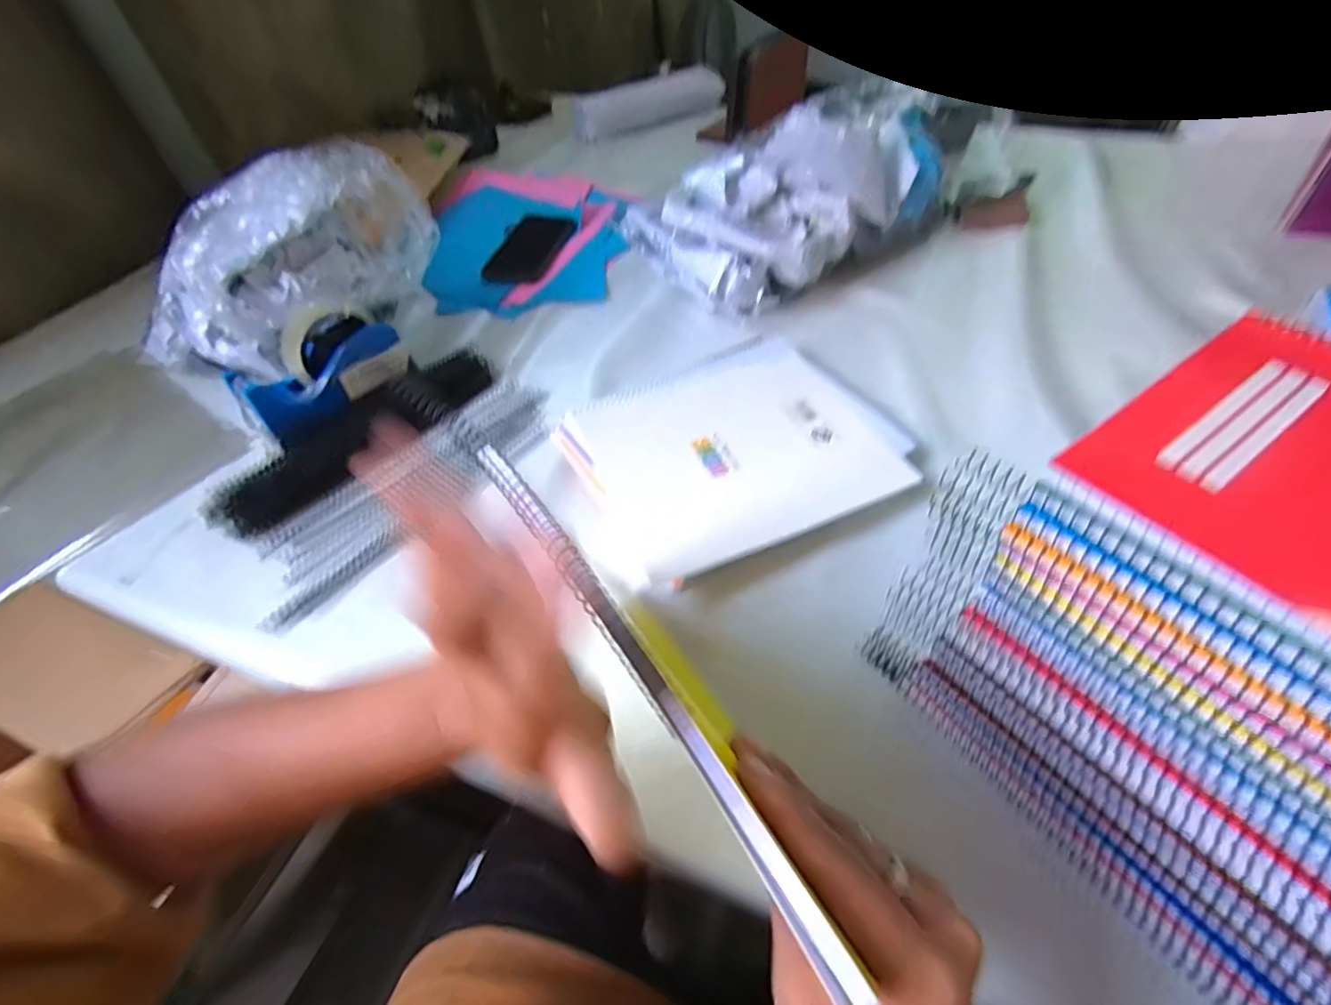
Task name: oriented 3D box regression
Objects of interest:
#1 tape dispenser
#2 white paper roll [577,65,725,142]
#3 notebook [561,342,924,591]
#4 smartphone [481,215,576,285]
[{"bbox_3d":[-0.334,-0.133,0.561,0.053,0.103,0.149,31,60,26],"label":"tape dispenser"},{"bbox_3d":[-0.020,-0.731,1.073,0.298,0.082,0.064,-28,54,-17],"label":"white paper roll"},{"bbox_3d":[0.054,-0.049,0.516,0.274,0.029,0.207,-22,53,-12],"label":"notebook"},{"bbox_3d":[-0.188,-0.355,0.800,0.080,0.010,0.168,9,53,12],"label":"smartphone"}]

